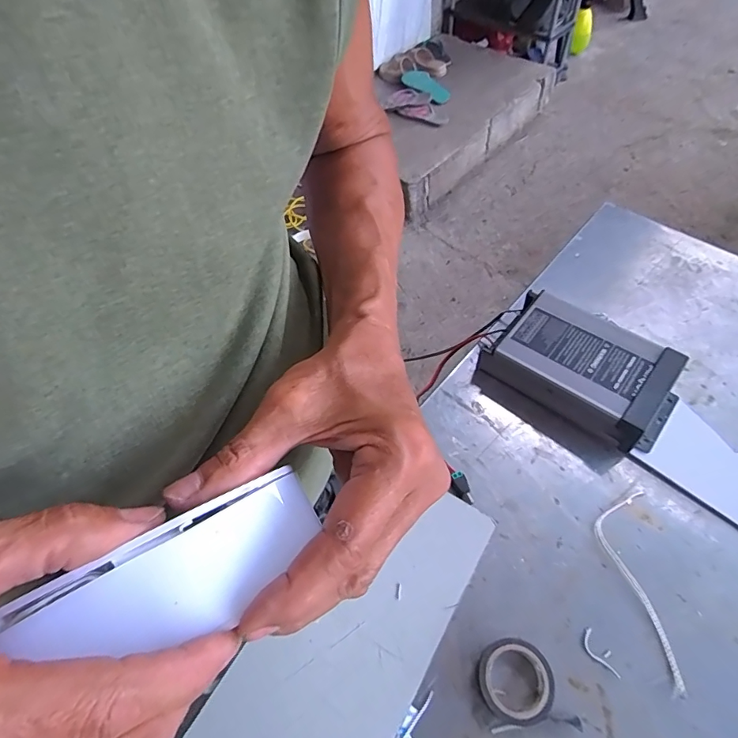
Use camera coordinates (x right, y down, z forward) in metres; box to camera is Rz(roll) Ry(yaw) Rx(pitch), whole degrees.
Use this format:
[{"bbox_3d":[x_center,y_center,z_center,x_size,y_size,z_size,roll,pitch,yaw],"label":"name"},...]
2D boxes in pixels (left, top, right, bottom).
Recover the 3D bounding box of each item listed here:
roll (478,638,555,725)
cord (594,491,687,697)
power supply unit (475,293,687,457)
[{"bbox_3d":[0.116,0.247,0.366,0.055,0.020,0.056,-2,57,2],"label":"roll"},{"bbox_3d":[0.233,0.187,0.409,0.048,0.006,0.161,4,57,6],"label":"cord"},{"bbox_3d":[0.232,-0.001,0.501,0.183,0.054,0.109,33,64,22],"label":"power supply unit"}]

